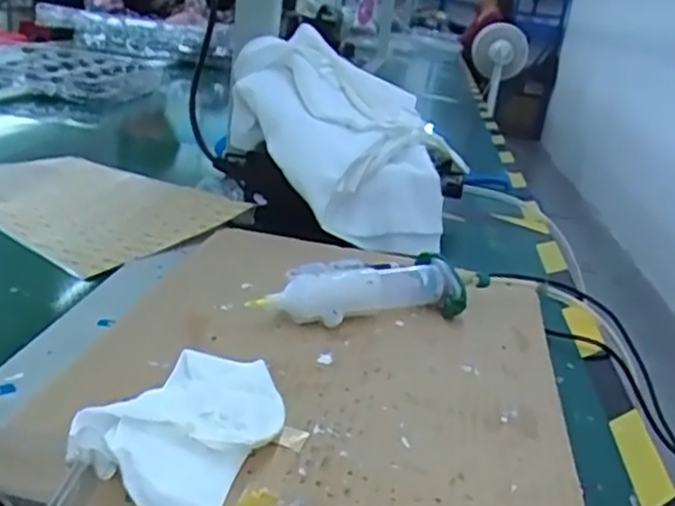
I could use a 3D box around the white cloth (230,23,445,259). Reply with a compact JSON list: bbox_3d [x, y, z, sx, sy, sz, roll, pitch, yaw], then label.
[{"bbox_3d":[0.017,-0.107,0.643,0.213,0.141,0.198,2,20,-10],"label":"white cloth"}]

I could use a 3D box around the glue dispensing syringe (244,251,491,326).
[{"bbox_3d":[0.027,0.024,0.450,0.162,0.032,0.035,-2,22,-24],"label":"glue dispensing syringe"}]

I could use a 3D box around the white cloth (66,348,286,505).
[{"bbox_3d":[-0.065,0.073,0.311,0.071,0.024,0.108,15,21,18],"label":"white cloth"}]

